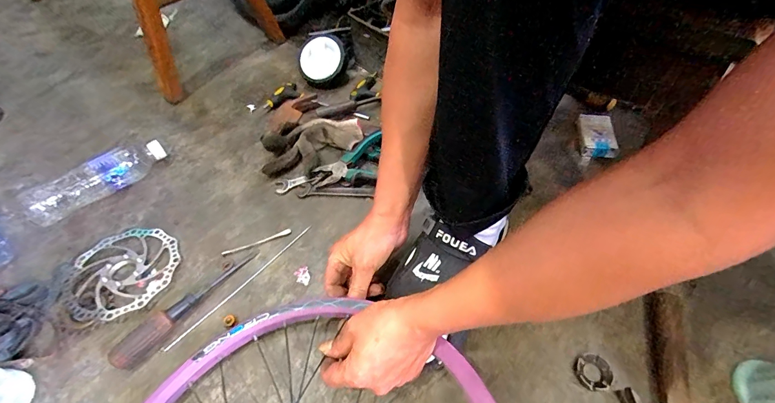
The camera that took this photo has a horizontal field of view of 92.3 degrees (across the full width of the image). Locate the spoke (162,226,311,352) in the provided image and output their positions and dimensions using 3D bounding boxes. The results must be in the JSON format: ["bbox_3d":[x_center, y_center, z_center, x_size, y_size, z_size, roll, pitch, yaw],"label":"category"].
[{"bbox_3d":[-0.206,0.119,0.537,0.010,0.004,0.248,35,62,25],"label":"spoke"}]

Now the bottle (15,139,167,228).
[{"bbox_3d":[-0.494,-0.039,0.636,0.219,0.060,0.053,-35,59,-22],"label":"bottle"}]

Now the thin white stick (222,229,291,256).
[{"bbox_3d":[-0.201,0.062,0.573,0.106,0.004,0.009,-18,54,-11],"label":"thin white stick"}]

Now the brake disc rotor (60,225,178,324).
[{"bbox_3d":[-0.390,0.100,0.547,0.152,0.009,0.150,25,53,22],"label":"brake disc rotor"}]

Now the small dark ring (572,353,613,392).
[{"bbox_3d":[0.243,0.202,0.442,0.040,0.008,0.042,-1,53,2],"label":"small dark ring"}]

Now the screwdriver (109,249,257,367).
[{"bbox_3d":[-0.270,0.133,0.505,0.026,0.033,0.205,29,59,22],"label":"screwdriver"}]

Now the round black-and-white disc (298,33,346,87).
[{"bbox_3d":[-0.140,-0.299,0.786,0.097,0.024,0.106,28,95,6],"label":"round black-and-white disc"}]

